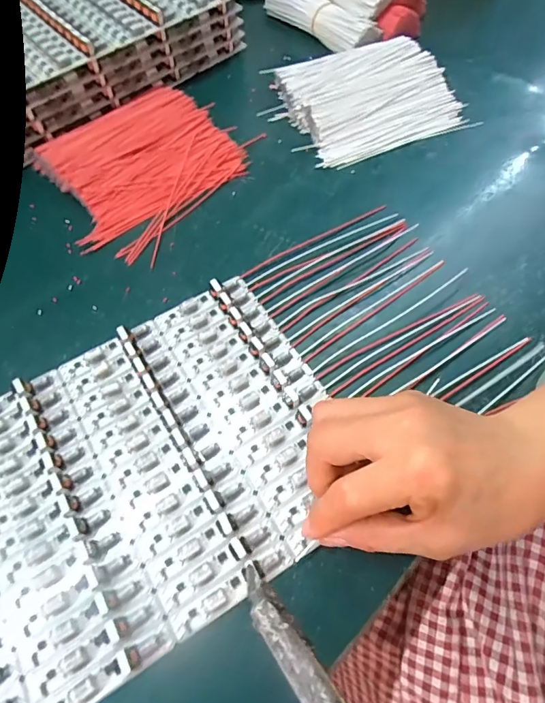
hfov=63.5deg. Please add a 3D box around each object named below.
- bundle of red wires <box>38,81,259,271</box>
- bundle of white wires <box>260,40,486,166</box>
[{"bbox_3d":[-0.120,-0.170,0.392,0.147,0.028,0.171,32,68,17],"label":"bundle of red wires"},{"bbox_3d":[0.090,-0.246,0.425,0.170,0.032,0.128,-17,63,-6],"label":"bundle of white wires"}]

